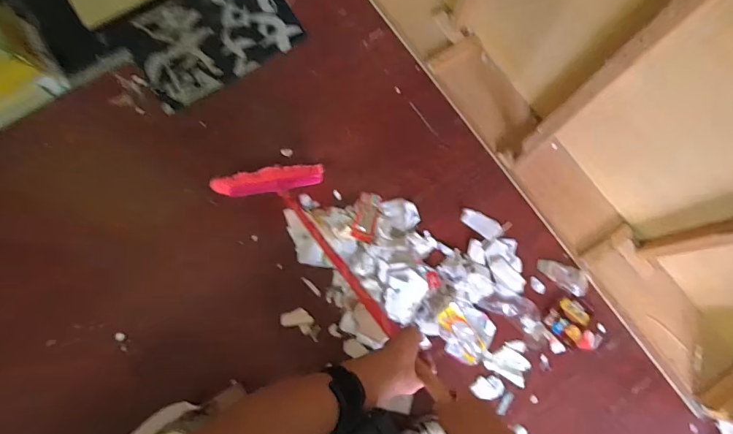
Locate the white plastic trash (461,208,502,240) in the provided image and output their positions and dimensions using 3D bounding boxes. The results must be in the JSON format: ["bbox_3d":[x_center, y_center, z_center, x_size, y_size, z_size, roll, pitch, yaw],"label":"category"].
[{"bbox_3d":[0.381,0.020,1.394,0.135,0.006,0.066,35,81,7],"label":"white plastic trash"}]

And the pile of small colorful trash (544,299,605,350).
[{"bbox_3d":[0.664,0.348,1.326,0.123,0.019,0.172,-44,81,-8],"label":"pile of small colorful trash"}]

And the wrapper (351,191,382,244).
[{"bbox_3d":[-0.001,-0.005,1.383,0.074,0.016,0.175,9,64,2],"label":"wrapper"}]

